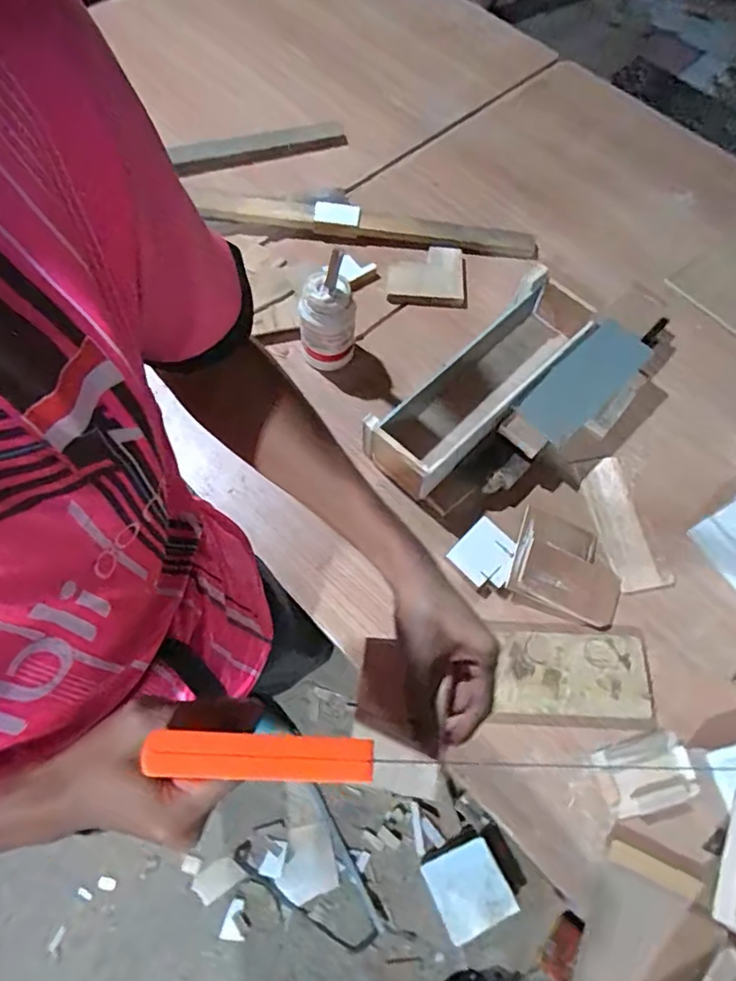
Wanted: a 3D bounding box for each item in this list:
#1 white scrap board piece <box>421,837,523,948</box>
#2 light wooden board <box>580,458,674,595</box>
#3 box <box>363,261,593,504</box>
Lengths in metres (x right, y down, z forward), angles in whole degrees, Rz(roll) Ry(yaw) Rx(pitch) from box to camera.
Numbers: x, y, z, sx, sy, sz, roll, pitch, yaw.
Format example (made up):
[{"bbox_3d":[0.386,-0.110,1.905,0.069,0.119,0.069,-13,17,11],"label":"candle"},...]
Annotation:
[{"bbox_3d":[0.208,0.824,1.162,0.146,0.019,0.152,-24,49,-10],"label":"white scrap board piece"},{"bbox_3d":[0.343,0.046,0.764,0.072,0.010,0.184,-13,68,-8],"label":"light wooden board"},{"bbox_3d":[0.166,-0.160,0.805,0.122,0.082,0.391,43,72,15],"label":"box"}]

